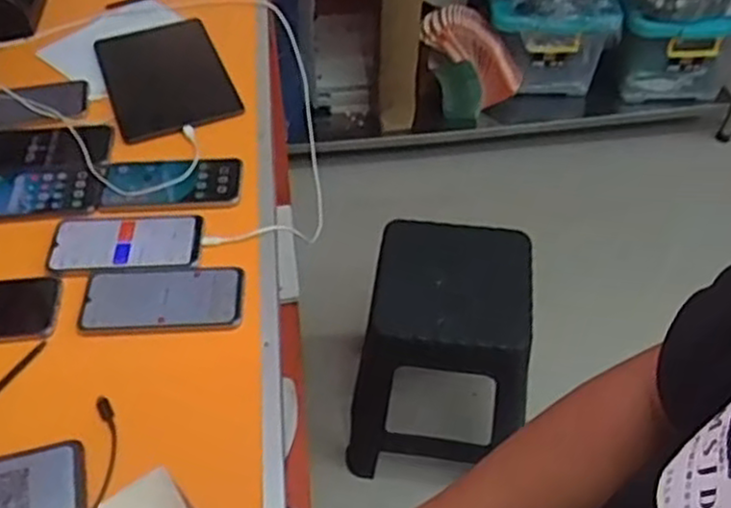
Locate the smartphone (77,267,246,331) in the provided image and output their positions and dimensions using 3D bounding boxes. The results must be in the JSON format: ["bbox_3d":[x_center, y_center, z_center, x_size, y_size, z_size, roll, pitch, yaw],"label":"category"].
[{"bbox_3d":[-0.216,0.046,0.800,0.170,0.006,0.085,-1,49,0],"label":"smartphone"}]

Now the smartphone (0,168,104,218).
[{"bbox_3d":[-0.412,-0.076,0.911,0.174,0.015,0.080,-1,49,0],"label":"smartphone"}]

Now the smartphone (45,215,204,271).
[{"bbox_3d":[-0.273,-0.016,0.852,0.165,0.005,0.078,-4,49,-2],"label":"smartphone"}]

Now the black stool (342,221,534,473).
[{"bbox_3d":[0.140,0.197,1.464,0.317,0.435,0.308,4,49,5],"label":"black stool"}]

